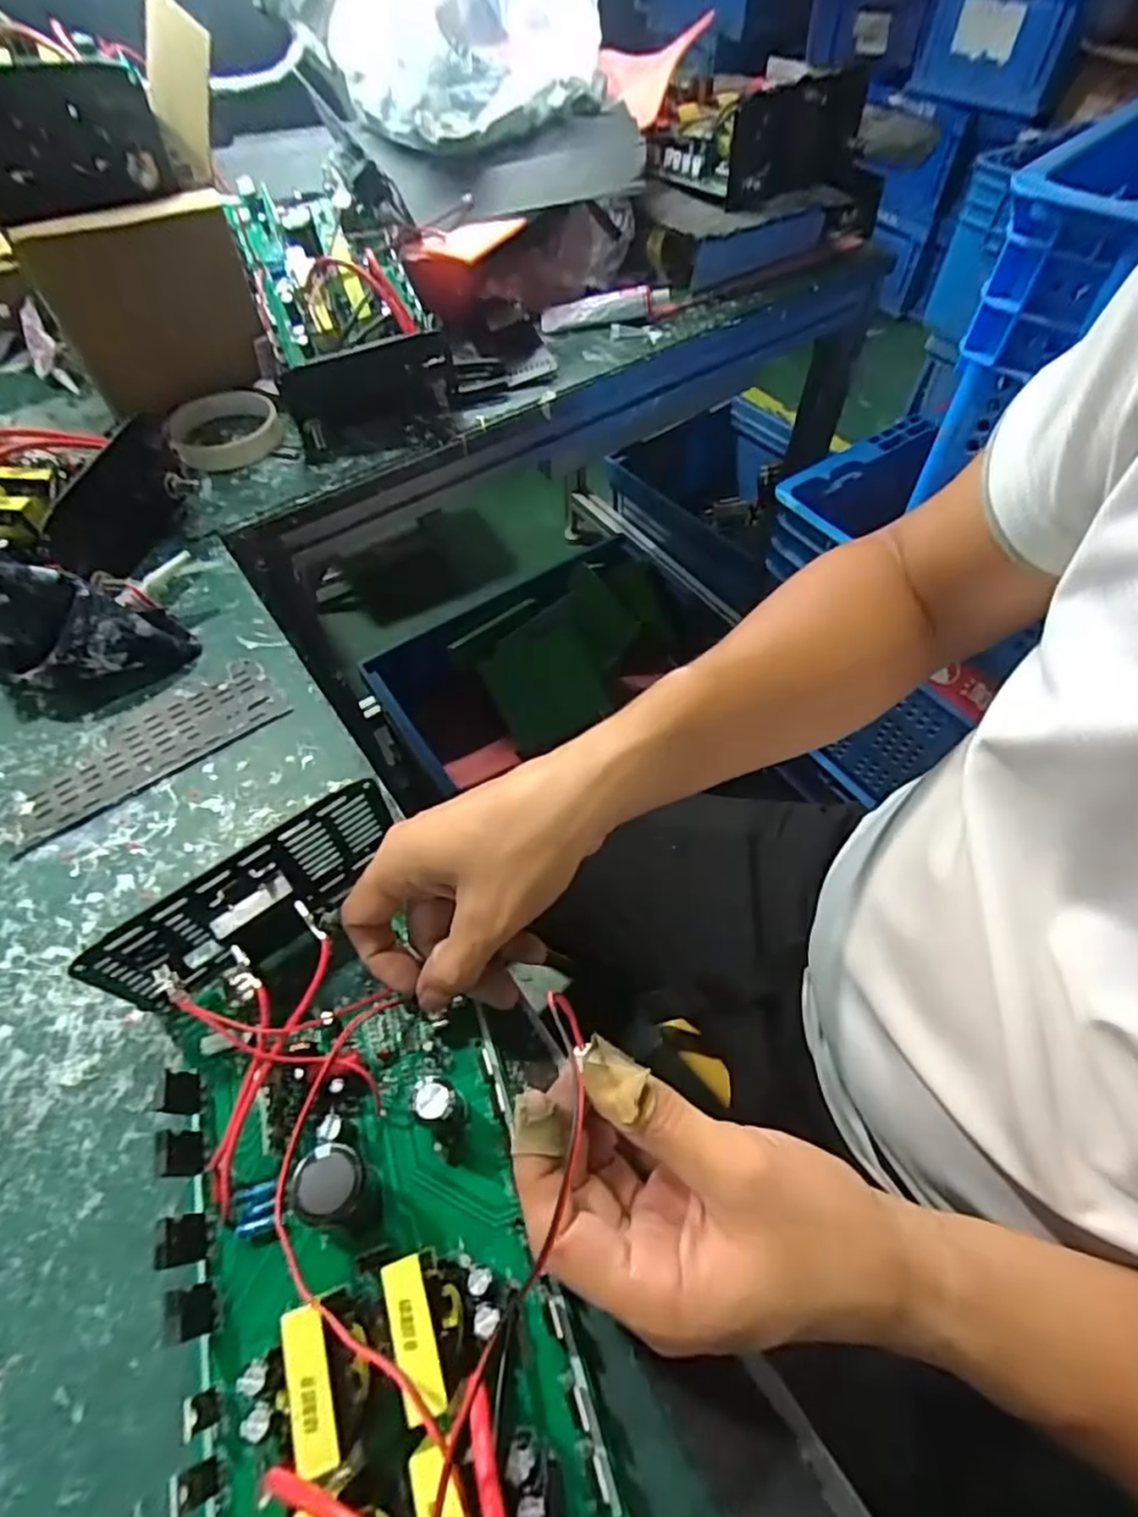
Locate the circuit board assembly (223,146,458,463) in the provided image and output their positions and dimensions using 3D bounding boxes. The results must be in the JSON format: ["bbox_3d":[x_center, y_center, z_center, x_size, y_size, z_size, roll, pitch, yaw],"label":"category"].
[{"bbox_3d":[-0.191,-0.384,0.548,0.126,0.075,0.281,-17,75,-10],"label":"circuit board assembly"}]

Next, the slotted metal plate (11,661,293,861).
[{"bbox_3d":[-0.239,-0.005,0.381,0.146,0.004,0.053,-36,64,-20],"label":"slotted metal plate"}]

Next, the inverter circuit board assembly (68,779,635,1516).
[{"bbox_3d":[-0.073,0.176,0.220,0.134,0.076,0.304,-22,56,-13],"label":"inverter circuit board assembly"}]

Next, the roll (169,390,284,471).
[{"bbox_3d":[-0.278,-0.268,0.541,0.082,0.021,0.082,0,57,0],"label":"roll"}]

